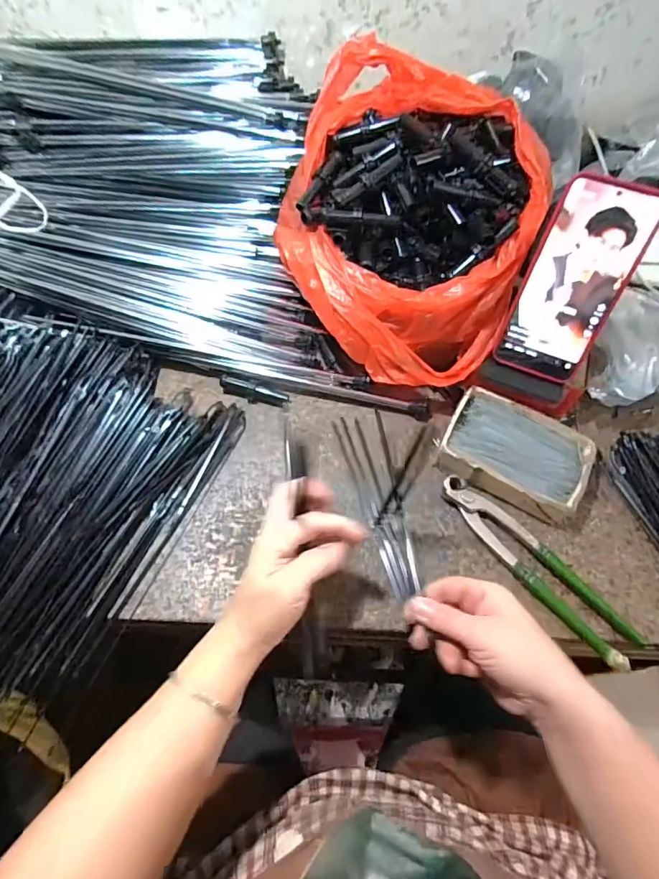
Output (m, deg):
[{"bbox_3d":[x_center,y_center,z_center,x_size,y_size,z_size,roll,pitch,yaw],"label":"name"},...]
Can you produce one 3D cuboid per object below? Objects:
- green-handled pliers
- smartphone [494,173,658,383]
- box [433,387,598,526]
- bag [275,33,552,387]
[{"bbox_3d":[0.180,0.106,0.408,0.043,0.018,0.197,-35,68,-20],"label":"green-handled pliers"},{"bbox_3d":[0.209,-0.132,0.403,0.077,0.163,0.013,21,32,9],"label":"smartphone"},{"bbox_3d":[0.175,0.014,0.446,0.126,0.034,0.098,30,64,13],"label":"box"},{"bbox_3d":[0.073,-0.212,0.454,0.237,0.157,0.248,19,62,8],"label":"bag"}]

